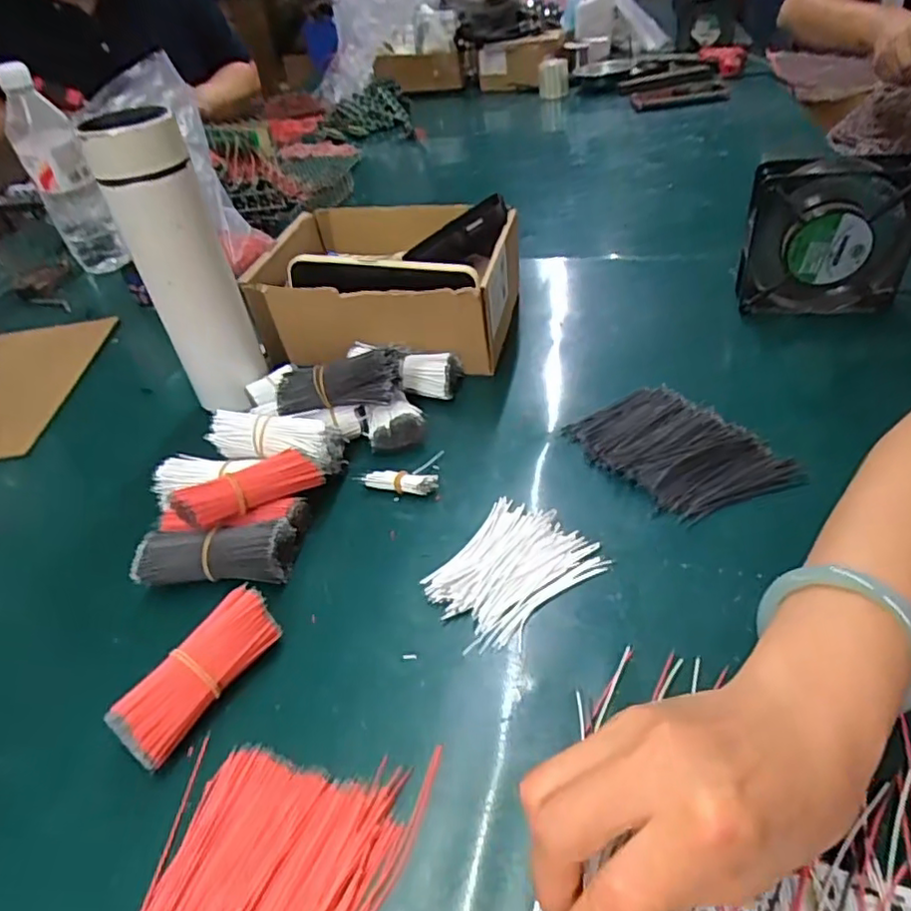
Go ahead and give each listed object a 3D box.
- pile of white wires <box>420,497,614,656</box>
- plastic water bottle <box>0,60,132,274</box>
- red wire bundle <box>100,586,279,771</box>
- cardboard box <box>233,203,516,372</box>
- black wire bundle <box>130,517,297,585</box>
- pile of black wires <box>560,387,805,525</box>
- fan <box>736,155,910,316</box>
[{"bbox_3d":[0.032,0.068,0.374,0.098,0.007,0.077,-34,46,-28],"label":"pile of white wires"},{"bbox_3d":[-0.433,-0.308,0.696,0.064,0.209,0.073,-31,45,-25],"label":"plastic water bottle"},{"bbox_3d":[-0.131,0.114,0.324,0.030,0.033,0.088,22,48,31],"label":"red wire bundle"},{"bbox_3d":[-0.059,-0.149,0.578,0.217,0.110,0.158,4,41,14],"label":"cardboard box"},{"bbox_3d":[-0.149,0.063,0.392,0.091,0.031,0.036,-6,39,2],"label":"black wire bundle"},{"bbox_3d":[0.152,-0.004,0.429,0.092,0.016,0.133,-29,44,-24],"label":"pile of black wires"},{"bbox_3d":[0.310,-0.170,0.522,0.126,0.142,0.033,0,40,9],"label":"fan"}]

